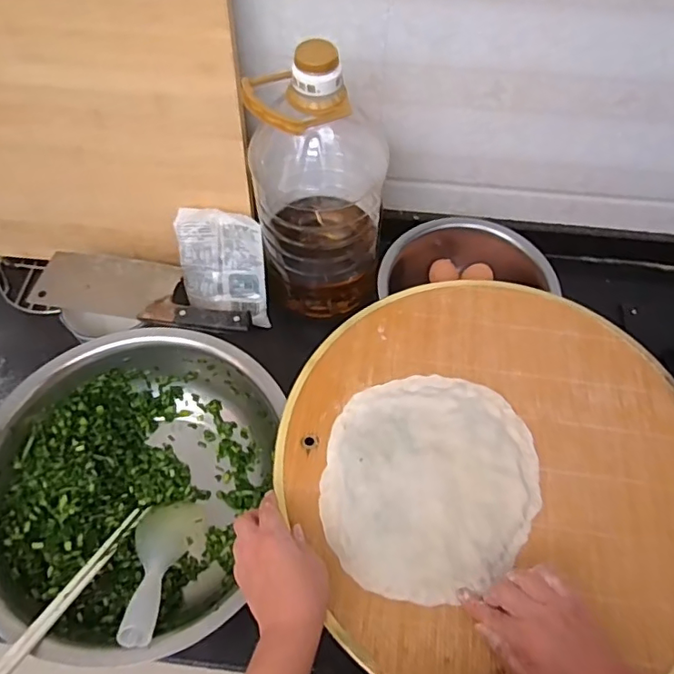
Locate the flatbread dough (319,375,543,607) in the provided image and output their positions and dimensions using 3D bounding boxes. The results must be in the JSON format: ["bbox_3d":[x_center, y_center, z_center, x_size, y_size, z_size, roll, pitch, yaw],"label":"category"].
[{"bbox_3d":[0.096,0.143,0.558,0.211,0.016,0.223,9,60,5],"label":"flatbread dough"}]

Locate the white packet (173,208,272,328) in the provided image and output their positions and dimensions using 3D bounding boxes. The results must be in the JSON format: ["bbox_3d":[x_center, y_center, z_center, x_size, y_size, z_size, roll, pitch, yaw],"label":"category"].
[{"bbox_3d":[-0.154,-0.091,0.737,0.114,0.157,0.019,4,27,7],"label":"white packet"}]

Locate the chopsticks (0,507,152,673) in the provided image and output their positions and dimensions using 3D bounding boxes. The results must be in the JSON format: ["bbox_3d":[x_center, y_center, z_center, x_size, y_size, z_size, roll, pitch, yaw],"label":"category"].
[{"bbox_3d":[-0.258,0.247,0.535,0.020,0.017,0.222,17,27,9],"label":"chopsticks"}]

